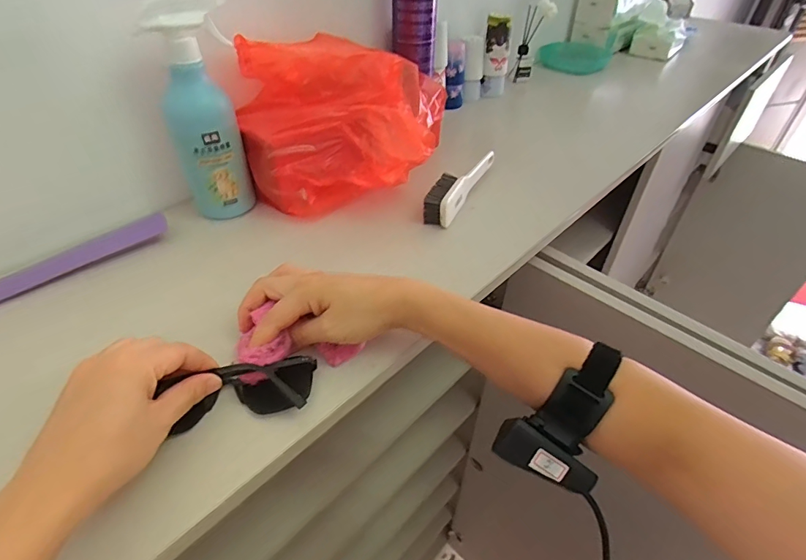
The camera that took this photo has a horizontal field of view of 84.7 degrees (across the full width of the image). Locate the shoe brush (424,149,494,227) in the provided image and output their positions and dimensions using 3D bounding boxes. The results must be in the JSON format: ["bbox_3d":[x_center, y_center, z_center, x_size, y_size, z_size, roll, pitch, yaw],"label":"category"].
[{"bbox_3d":[0.073,-0.125,0.565,0.036,0.032,0.160,18,44,18],"label":"shoe brush"}]

